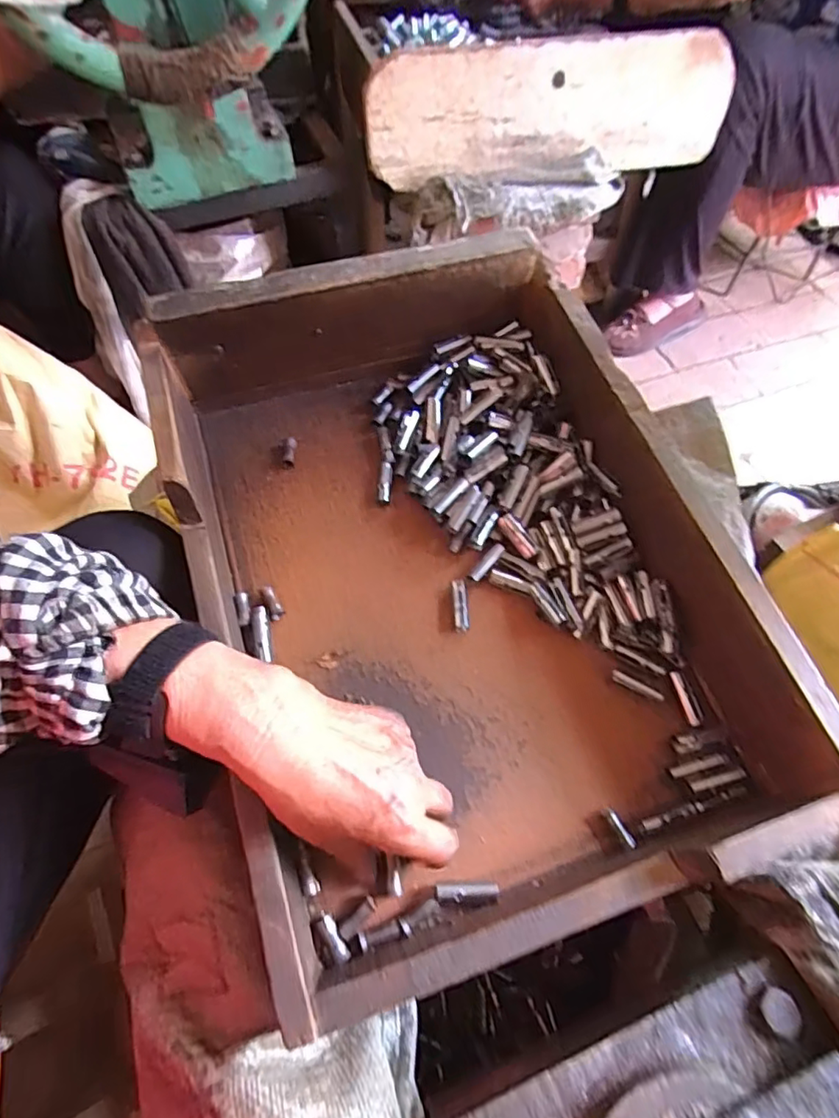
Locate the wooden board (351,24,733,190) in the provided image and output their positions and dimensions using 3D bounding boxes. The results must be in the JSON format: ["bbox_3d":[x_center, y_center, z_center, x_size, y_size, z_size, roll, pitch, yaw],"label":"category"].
[{"bbox_3d":[0.180,-0.599,0.758,0.505,0.141,0.047,-10,60,-5],"label":"wooden board"}]

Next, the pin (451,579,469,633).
[{"bbox_3d":[0.031,0.034,0.420,0.011,0.008,0.040,-2,60,-1],"label":"pin"}]

